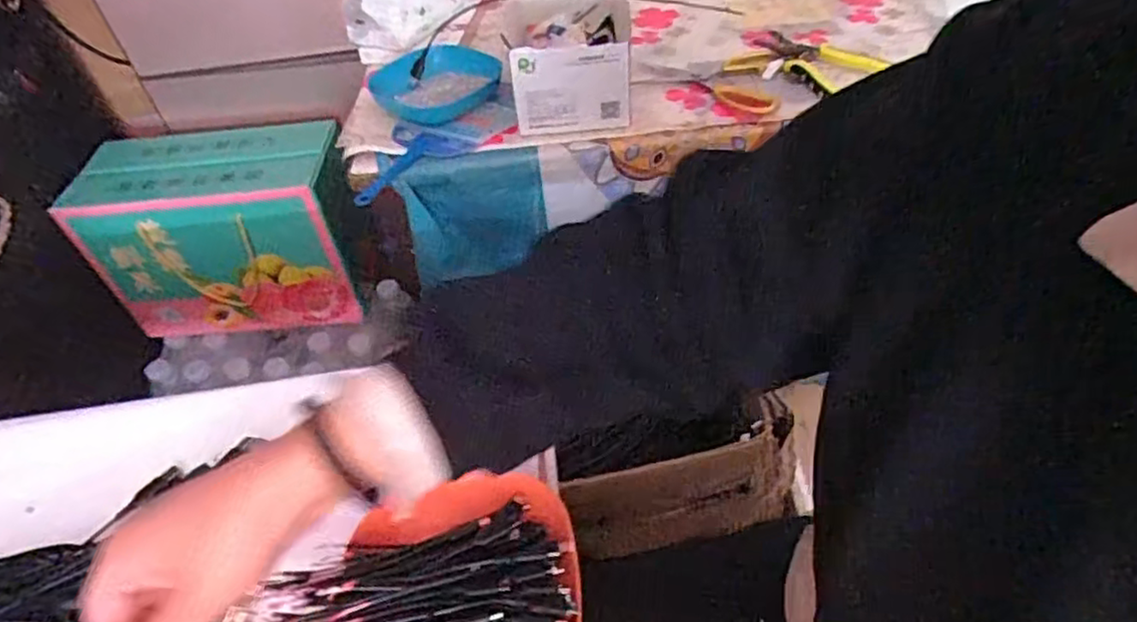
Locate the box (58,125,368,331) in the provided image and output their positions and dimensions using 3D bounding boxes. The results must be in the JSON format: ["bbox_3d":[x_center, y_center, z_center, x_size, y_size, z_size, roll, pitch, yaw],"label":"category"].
[{"bbox_3d":[-0.473,-0.112,0.968,0.332,0.236,0.154,-6,47,-1],"label":"box"}]

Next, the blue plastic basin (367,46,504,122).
[{"bbox_3d":[-0.151,-0.268,0.796,0.137,0.037,0.137,-3,47,3],"label":"blue plastic basin"}]

